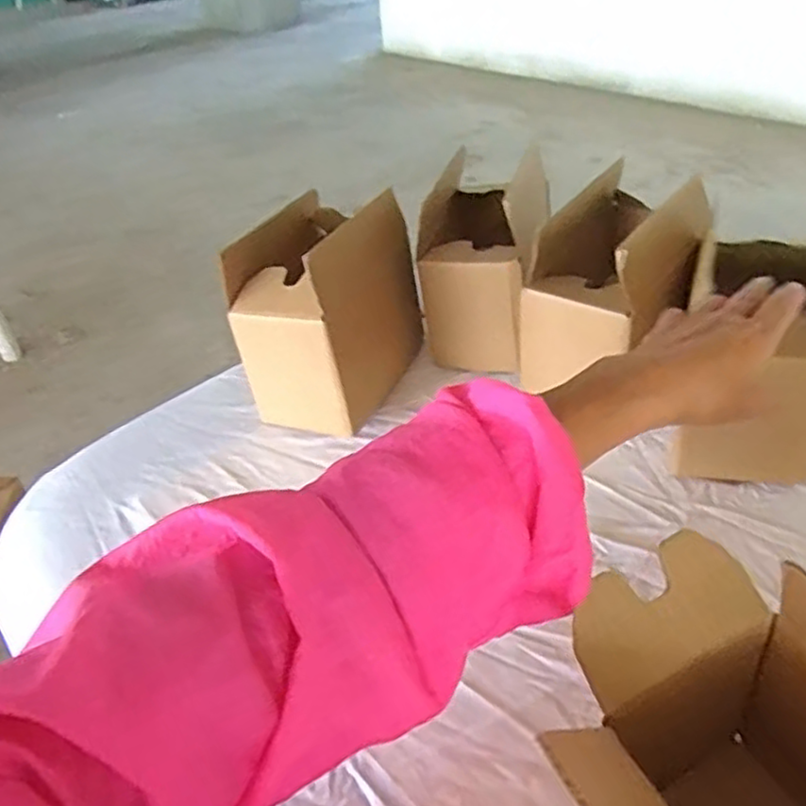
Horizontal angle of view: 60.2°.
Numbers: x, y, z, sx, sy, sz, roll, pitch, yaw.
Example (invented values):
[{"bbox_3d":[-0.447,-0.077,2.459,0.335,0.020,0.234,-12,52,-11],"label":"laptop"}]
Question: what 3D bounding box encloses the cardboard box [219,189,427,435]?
[{"bbox_3d":[-0.071,-0.097,0.647,0.125,0.155,0.172,7,40,15],"label":"cardboard box"}]

